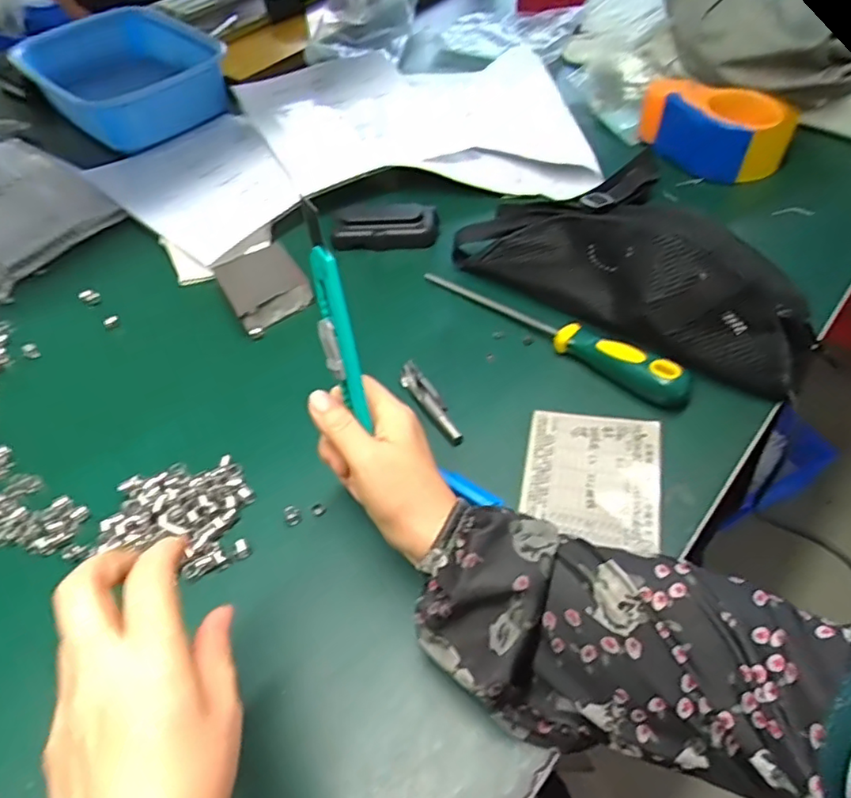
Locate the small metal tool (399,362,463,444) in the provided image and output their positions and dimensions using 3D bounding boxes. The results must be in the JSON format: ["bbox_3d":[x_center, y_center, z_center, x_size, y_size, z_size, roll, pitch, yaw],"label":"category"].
[{"bbox_3d":[0.004,0.001,0.458,0.017,0.008,0.087,-27,54,-17],"label":"small metal tool"}]

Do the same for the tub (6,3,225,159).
[{"bbox_3d":[-0.410,-0.444,0.823,0.216,0.072,0.278,-35,57,-22],"label":"tub"}]

